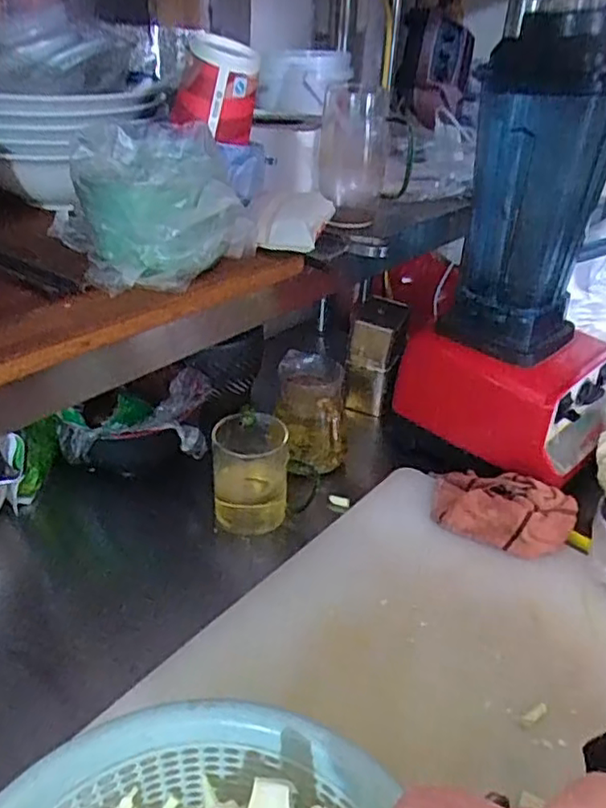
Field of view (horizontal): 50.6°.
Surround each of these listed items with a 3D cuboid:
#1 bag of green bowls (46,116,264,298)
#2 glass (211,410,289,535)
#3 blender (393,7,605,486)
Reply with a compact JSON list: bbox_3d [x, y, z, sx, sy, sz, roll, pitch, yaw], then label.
[{"bbox_3d":[-0.118,-0.158,0.500,0.125,0.088,0.132,-19,40,-30],"label":"bag of green bowls"},{"bbox_3d":[-0.059,0.076,0.712,0.079,0.112,0.069,0,34,-5],"label":"glass"},{"bbox_3d":[0.267,-0.174,0.726,0.227,0.426,0.237,19,37,21],"label":"blender"}]

